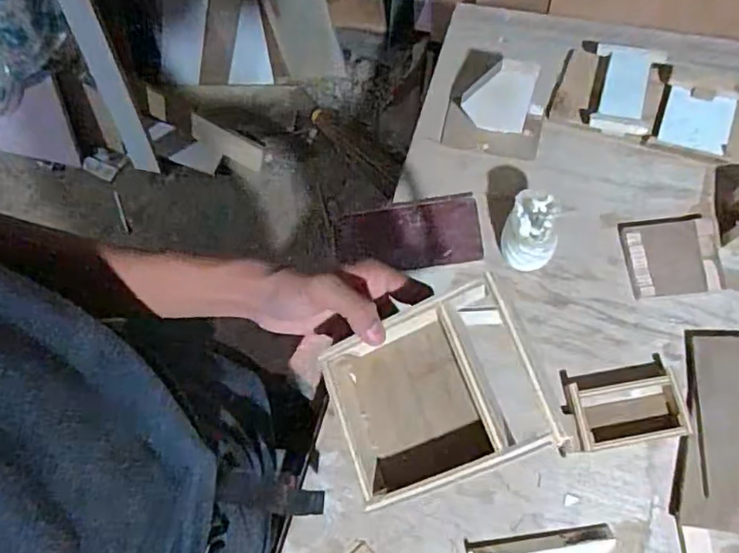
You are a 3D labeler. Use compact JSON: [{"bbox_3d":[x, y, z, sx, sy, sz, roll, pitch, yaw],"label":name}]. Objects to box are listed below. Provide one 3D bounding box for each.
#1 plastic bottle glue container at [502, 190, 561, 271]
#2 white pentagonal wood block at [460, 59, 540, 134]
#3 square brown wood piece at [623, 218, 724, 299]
[{"bbox_3d":[0.192,-0.050,0.709,0.062,0.094,0.065,-3,72,8],"label":"plastic bottle glue container"},{"bbox_3d":[0.159,-0.222,0.755,0.082,0.140,0.016,16,74,13],"label":"white pentagonal wood block"},{"bbox_3d":[0.367,-0.023,0.723,0.105,0.019,0.090,-7,70,5],"label":"square brown wood piece"}]

